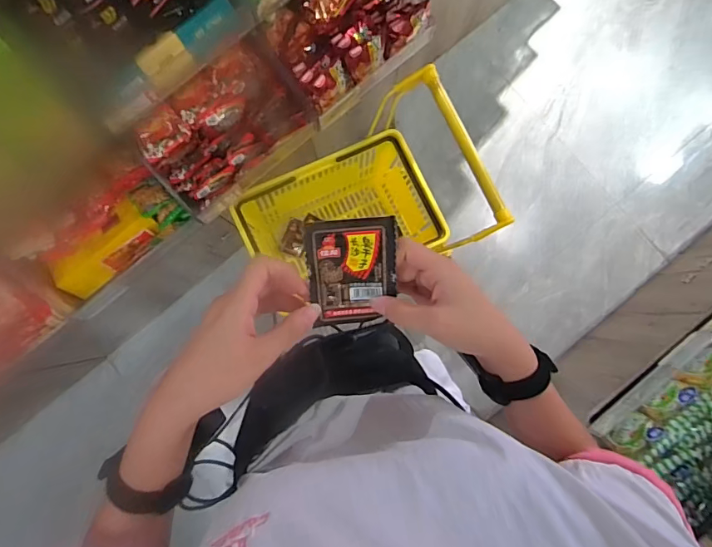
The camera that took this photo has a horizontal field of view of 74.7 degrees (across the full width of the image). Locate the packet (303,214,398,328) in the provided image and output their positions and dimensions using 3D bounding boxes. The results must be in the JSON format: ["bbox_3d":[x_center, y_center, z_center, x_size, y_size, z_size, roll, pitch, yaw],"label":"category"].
[{"bbox_3d":[-0.003,0.000,0.379,0.070,0.006,0.092,-3,117,-4],"label":"packet"}]

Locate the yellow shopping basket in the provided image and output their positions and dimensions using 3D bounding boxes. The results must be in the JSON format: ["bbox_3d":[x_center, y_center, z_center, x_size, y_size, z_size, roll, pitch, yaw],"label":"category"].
[{"bbox_3d":[0.001,-0.141,1.066,0.483,0.364,0.344,-27,86,-3],"label":"yellow shopping basket"}]

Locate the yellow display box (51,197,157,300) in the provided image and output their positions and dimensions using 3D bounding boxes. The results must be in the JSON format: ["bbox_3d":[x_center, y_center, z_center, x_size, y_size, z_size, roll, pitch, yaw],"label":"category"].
[{"bbox_3d":[-0.483,-0.040,0.915,0.203,0.070,0.090,-44,87,-4],"label":"yellow display box"}]

